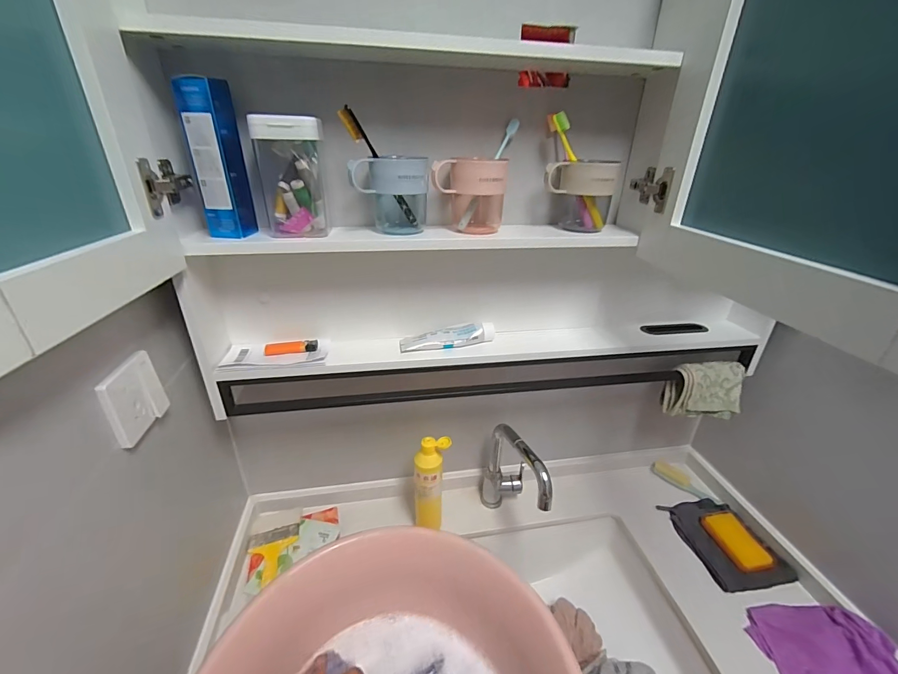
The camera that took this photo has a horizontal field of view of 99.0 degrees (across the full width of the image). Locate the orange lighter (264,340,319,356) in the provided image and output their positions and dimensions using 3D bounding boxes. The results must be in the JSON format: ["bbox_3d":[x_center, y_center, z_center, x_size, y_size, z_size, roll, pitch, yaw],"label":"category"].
[{"bbox_3d":[-0.262,0.018,0.637,0.083,0.015,0.020,-5,28,-12],"label":"orange lighter"}]

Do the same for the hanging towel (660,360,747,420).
[{"bbox_3d":[0.499,0.104,0.749,0.134,0.097,0.059,4,27,5],"label":"hanging towel"}]

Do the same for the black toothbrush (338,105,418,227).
[{"bbox_3d":[-0.092,-0.226,0.535,0.011,0.185,0.018,27,72,40],"label":"black toothbrush"}]

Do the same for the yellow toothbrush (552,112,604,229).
[{"bbox_3d":[0.201,-0.249,0.583,0.018,0.180,0.014,-25,22,17],"label":"yellow toothbrush"}]

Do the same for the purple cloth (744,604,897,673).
[{"bbox_3d":[0.581,0.490,0.581,0.166,0.046,0.167,2,27,2],"label":"purple cloth"}]

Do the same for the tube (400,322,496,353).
[{"bbox_3d":[-0.001,-0.002,0.656,0.161,0.031,0.039,-6,28,-15],"label":"tube"}]

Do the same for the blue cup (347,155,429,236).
[{"bbox_3d":[-0.081,-0.200,0.549,0.103,0.104,0.068,1,27,-1],"label":"blue cup"}]

